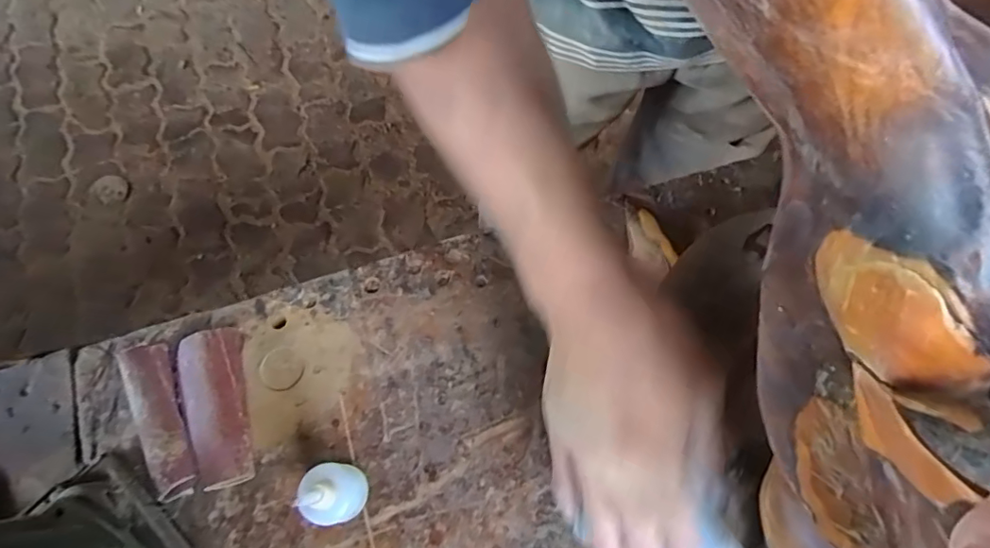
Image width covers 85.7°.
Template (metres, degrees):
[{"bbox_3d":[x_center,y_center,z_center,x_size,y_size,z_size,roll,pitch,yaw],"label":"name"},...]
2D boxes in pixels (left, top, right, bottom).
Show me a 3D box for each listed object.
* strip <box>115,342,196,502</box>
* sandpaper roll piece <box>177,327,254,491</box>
[{"bbox_3d":[-0.253,0.108,0.403,0.032,0.020,0.120,-23,73,-7],"label":"strip"},{"bbox_3d":[-0.213,0.100,0.401,0.049,0.025,0.115,-15,72,-4],"label":"sandpaper roll piece"}]

